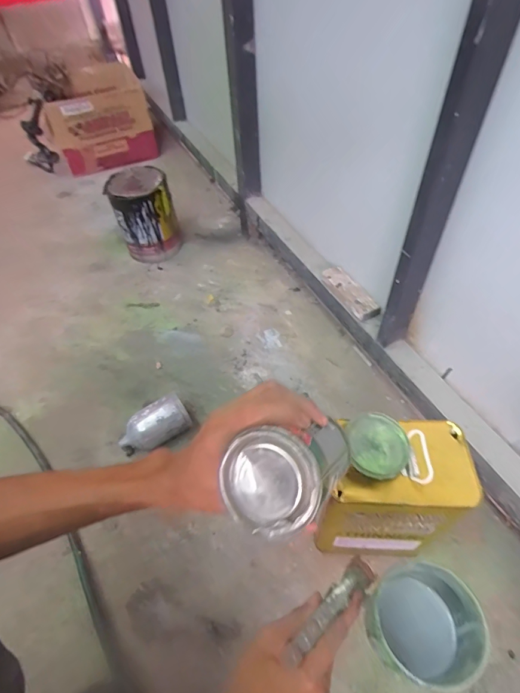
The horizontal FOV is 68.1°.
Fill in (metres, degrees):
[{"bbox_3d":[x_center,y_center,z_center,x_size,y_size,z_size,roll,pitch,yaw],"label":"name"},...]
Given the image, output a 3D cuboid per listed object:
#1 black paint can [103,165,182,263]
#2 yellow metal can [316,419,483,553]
[{"bbox_3d":[-0.323,-0.366,1.097,0.160,0.216,0.144,-17,51,-10],"label":"black paint can"},{"bbox_3d":[0.171,0.212,0.541,0.165,0.266,0.102,-1,50,3],"label":"yellow metal can"}]

